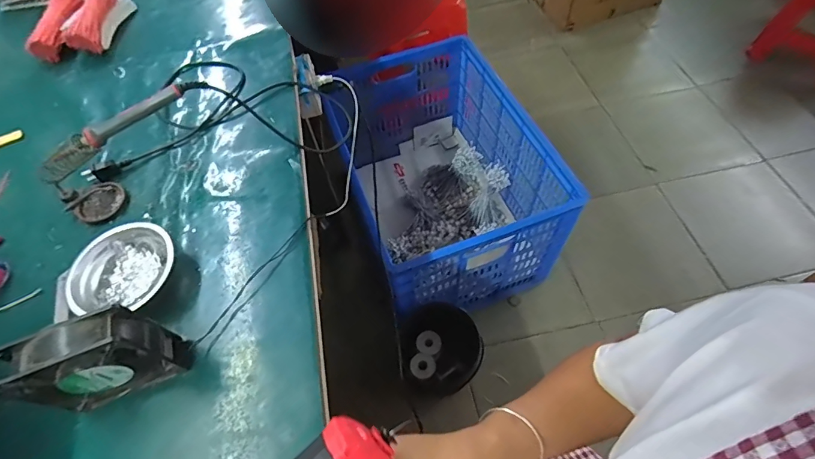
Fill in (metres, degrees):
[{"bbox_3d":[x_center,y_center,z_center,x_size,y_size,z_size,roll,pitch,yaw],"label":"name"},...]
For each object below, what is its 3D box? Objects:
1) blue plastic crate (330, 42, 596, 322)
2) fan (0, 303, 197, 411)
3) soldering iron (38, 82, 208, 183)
[{"bbox_3d":[0.065,-0.152,1.228,0.466,0.412,0.719,-21,59,-9],"label":"blue plastic crate"},{"bbox_3d":[-0.313,0.133,0.432,0.125,0.110,0.047,-21,59,-9],"label":"fan"},{"bbox_3d":[-0.385,-0.136,0.560,0.253,0.031,0.025,-31,60,1],"label":"soldering iron"}]

